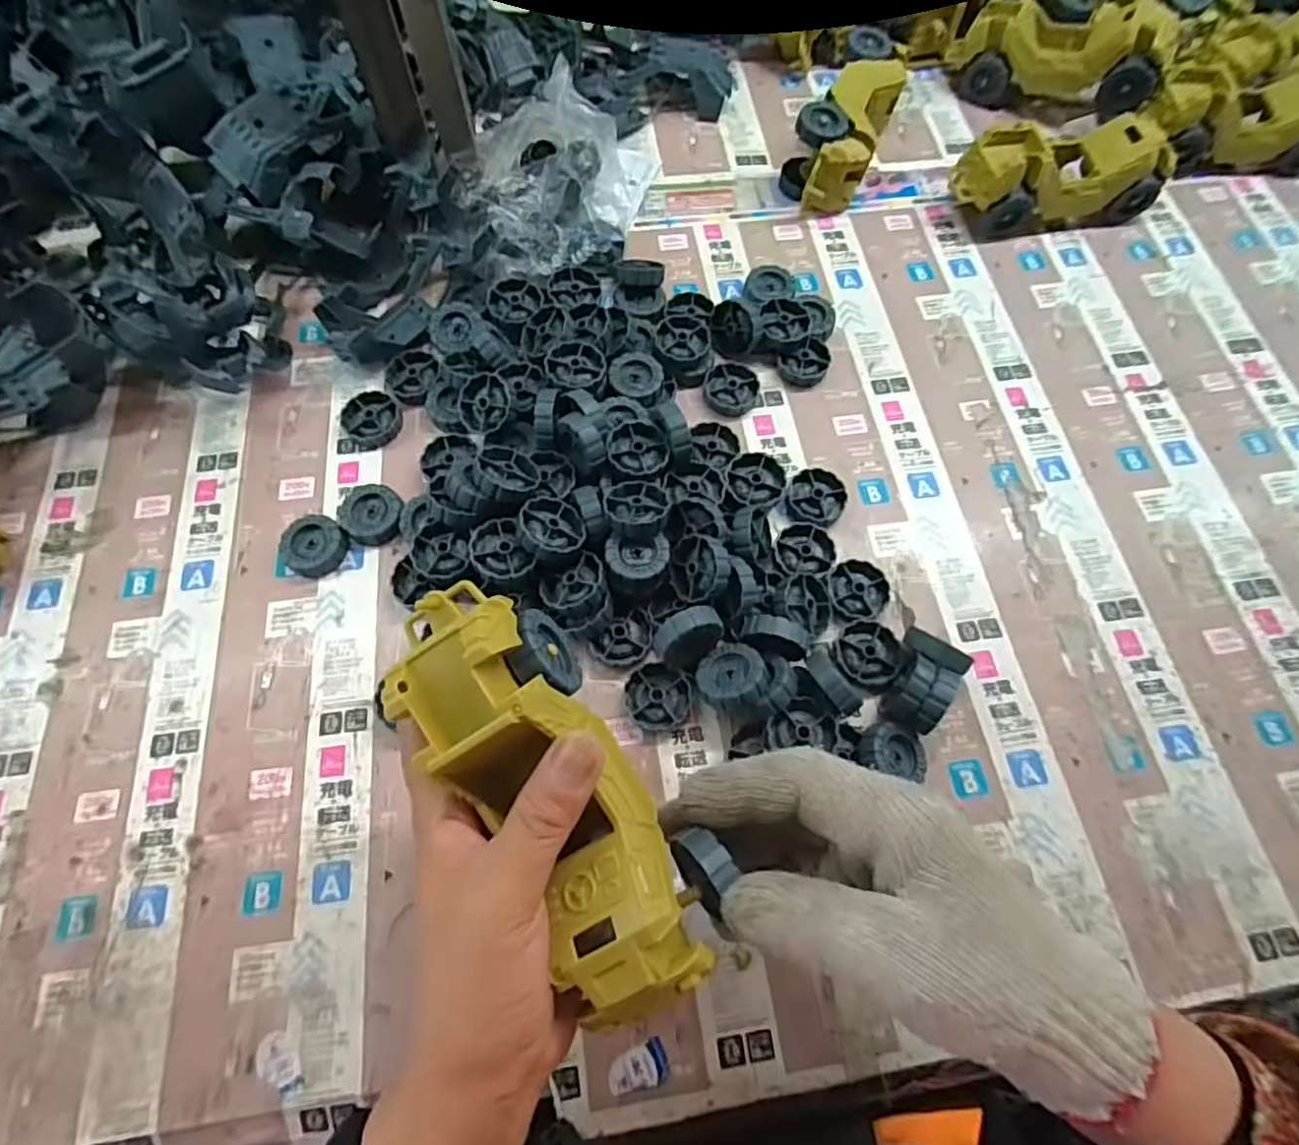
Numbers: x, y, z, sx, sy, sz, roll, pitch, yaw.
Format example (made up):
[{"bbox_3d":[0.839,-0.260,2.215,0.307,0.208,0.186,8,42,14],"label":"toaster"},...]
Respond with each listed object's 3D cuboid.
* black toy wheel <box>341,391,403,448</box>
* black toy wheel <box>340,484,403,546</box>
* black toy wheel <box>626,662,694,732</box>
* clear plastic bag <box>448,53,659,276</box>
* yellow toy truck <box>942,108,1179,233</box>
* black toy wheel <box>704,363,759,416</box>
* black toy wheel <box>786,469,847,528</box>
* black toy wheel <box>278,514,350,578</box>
[{"bbox_3d":[-0.190,-0.104,0.460,0.037,0.013,0.042,-41,73,-16],"label":"black toy wheel"},{"bbox_3d":[-0.176,-0.036,0.430,0.036,0.016,0.043,-41,73,-16],"label":"black toy wheel"},{"bbox_3d":[0.005,0.073,0.392,0.038,0.010,0.035,0,67,0],"label":"black toy wheel"},{"bbox_3d":[-0.069,-0.296,0.511,0.114,0.076,0.183,15,68,6],"label":"clear plastic bag"},{"bbox_3d":[0.322,-0.323,0.537,0.158,0.063,0.064,-9,67,-4],"label":"yellow toy truck"},{"bbox_3d":[0.058,-0.130,0.478,0.038,0.014,0.040,0,67,0],"label":"black toy wheel"},{"bbox_3d":[0.110,-0.048,0.443,0.037,0.012,0.038,0,67,0],"label":"black toy wheel"},{"bbox_3d":[-0.210,-0.017,0.422,0.037,0.016,0.037,0,67,0],"label":"black toy wheel"}]

